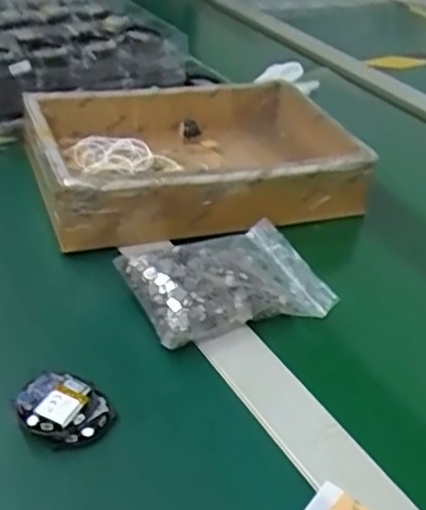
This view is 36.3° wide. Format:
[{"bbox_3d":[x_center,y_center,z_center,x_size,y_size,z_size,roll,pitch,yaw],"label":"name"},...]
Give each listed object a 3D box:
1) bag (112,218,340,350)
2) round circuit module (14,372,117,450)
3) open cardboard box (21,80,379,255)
[{"bbox_3d":[0.010,0.017,0.464,0.135,0.033,0.089,-15,40,-25],"label":"bag"},{"bbox_3d":[-0.085,0.090,0.373,0.051,0.016,0.042,18,38,18],"label":"round circuit module"},{"bbox_3d":[-0.020,-0.096,0.595,0.279,0.060,0.201,-8,37,-17],"label":"open cardboard box"}]

